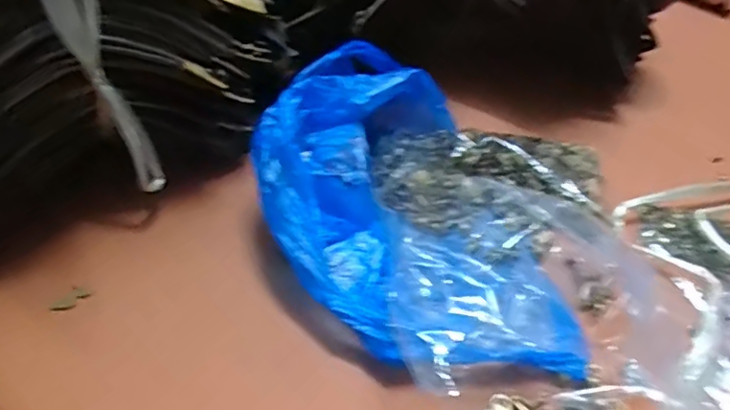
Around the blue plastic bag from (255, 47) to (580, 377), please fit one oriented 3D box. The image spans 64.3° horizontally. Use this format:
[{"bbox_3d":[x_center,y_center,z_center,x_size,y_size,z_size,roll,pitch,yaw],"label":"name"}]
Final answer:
[{"bbox_3d":[0.020,-0.004,0.356,0.156,0.068,0.245,-12,46,-12],"label":"blue plastic bag"}]

